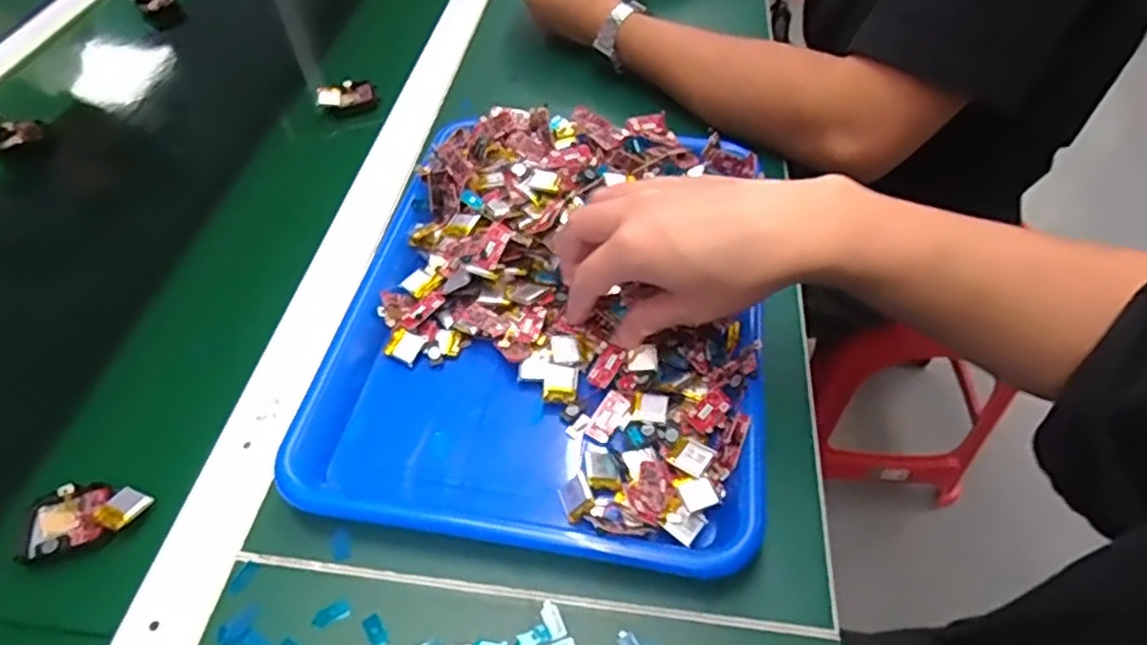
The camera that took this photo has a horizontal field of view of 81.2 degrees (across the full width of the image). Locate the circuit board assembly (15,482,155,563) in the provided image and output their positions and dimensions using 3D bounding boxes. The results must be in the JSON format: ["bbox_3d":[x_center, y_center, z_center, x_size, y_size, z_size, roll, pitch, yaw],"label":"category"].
[{"bbox_3d":[-0.257,0.101,0.353,0.063,0.015,0.037,-10,52,-8],"label":"circuit board assembly"}]

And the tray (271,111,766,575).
[{"bbox_3d":[-0.011,-0.023,0.428,0.255,0.045,0.331,7,51,6],"label":"tray"}]

